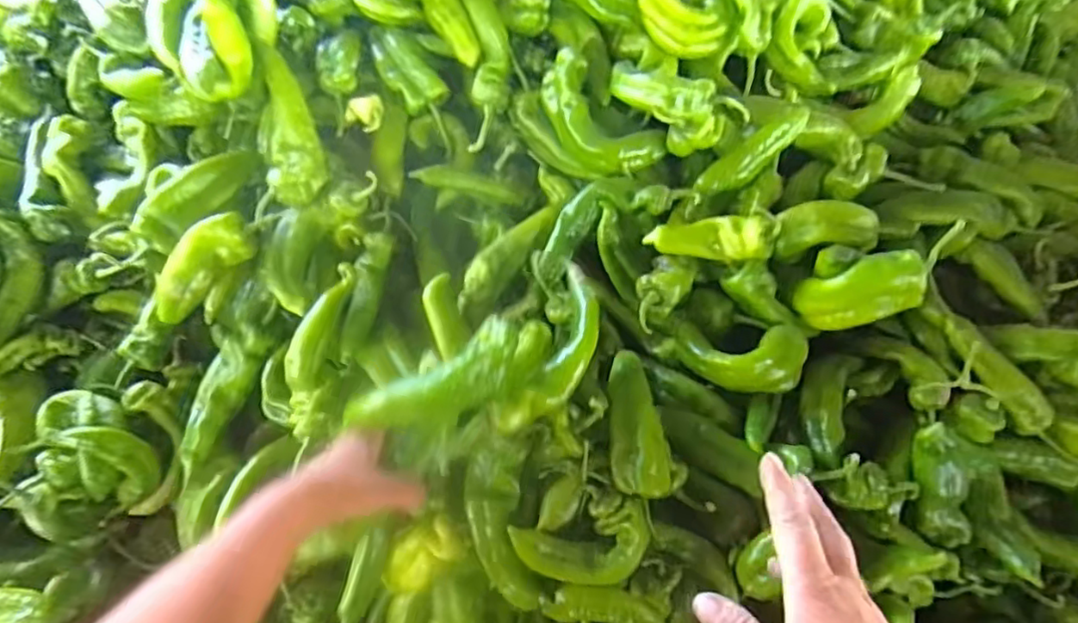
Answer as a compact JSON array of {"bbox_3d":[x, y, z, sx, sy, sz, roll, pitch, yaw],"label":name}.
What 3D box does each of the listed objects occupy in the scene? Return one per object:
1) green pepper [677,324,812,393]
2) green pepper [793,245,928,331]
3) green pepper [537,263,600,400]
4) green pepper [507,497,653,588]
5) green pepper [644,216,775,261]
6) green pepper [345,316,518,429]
[{"bbox_3d":[0.199,0.044,0.609,0.117,0.034,0.071,2,49,-3],"label":"green pepper"},{"bbox_3d":[0.305,-0.022,0.606,0.114,0.078,0.046,0,31,24],"label":"green pepper"},{"bbox_3d":[0.034,0.018,0.575,0.040,0.024,0.138,12,69,6],"label":"green pepper"},{"bbox_3d":[0.041,0.199,0.533,0.119,0.029,0.055,-8,50,-12],"label":"green pepper"},{"bbox_3d":[0.171,-0.071,0.626,0.118,0.035,0.031,2,46,21],"label":"green pepper"},{"bbox_3d":[-0.089,0.056,0.529,0.157,0.038,0.055,-27,55,-7],"label":"green pepper"}]

